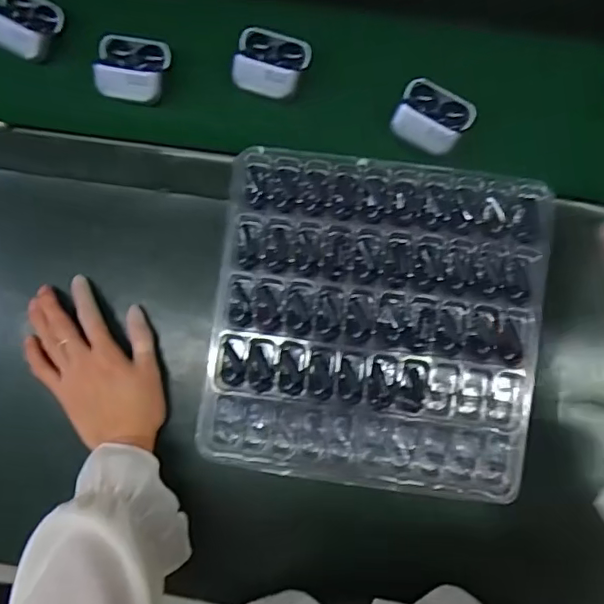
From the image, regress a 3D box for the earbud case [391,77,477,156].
[{"bbox_3d":[0.113,-0.159,0.488,0.062,0.018,0.057,29,89,2],"label":"earbud case"}]

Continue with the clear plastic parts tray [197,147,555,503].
[{"bbox_3d":[0.057,0.016,0.455,0.250,0.023,0.252,8,88,2],"label":"clear plastic parts tray"}]

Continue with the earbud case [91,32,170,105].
[{"bbox_3d":[-0.153,-0.208,0.506,0.060,0.022,0.055,12,88,2],"label":"earbud case"}]

